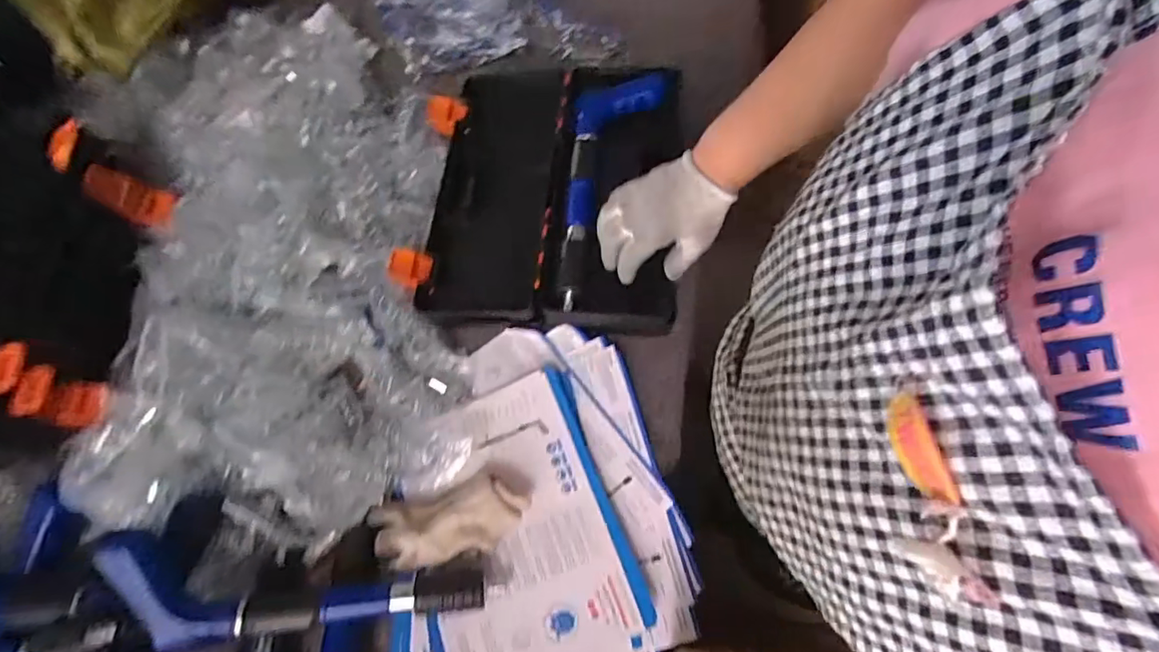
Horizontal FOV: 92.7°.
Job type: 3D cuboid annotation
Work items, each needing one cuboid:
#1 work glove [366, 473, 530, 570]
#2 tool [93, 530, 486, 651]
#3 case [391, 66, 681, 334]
[{"bbox_3d":[-0.124,0.183,0.526,0.146,0.036,0.071,-14,69,-3],"label":"work glove"},{"bbox_3d":[-0.240,0.230,0.476,0.305,0.037,0.083,5,68,-9],"label":"tool"},{"bbox_3d":[-0.043,-0.169,0.653,0.305,0.050,0.340,4,69,4],"label":"case"}]

